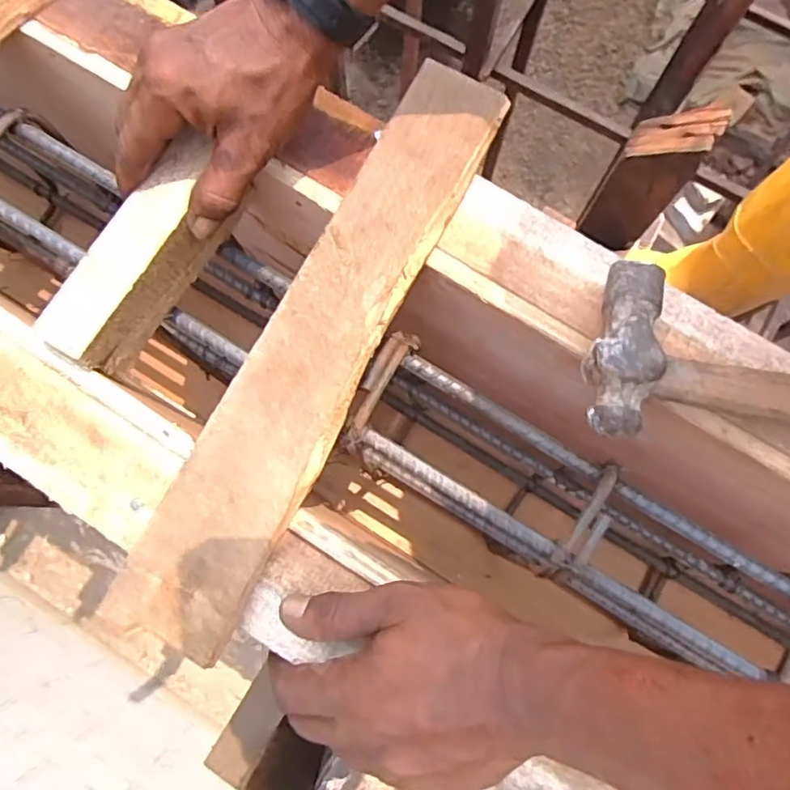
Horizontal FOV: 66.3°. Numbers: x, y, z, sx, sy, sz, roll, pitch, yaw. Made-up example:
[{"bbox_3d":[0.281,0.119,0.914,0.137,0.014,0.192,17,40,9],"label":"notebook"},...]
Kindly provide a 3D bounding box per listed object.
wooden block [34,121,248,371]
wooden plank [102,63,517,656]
[{"bbox_3d":[-0.150,-0.082,0.365,0.041,0.049,0.139,31,84,5],"label":"wooden block"},{"bbox_3d":[-0.038,-0.034,0.332,0.062,0.012,0.346,26,78,4],"label":"wooden plank"}]

